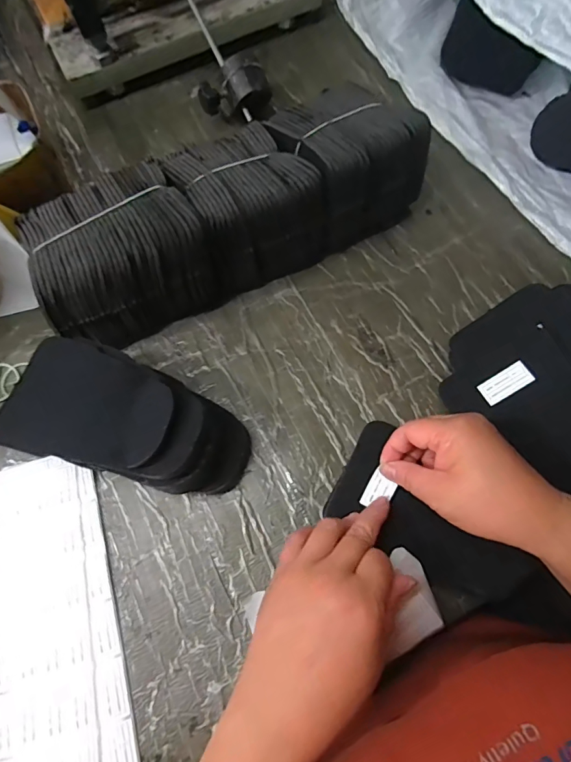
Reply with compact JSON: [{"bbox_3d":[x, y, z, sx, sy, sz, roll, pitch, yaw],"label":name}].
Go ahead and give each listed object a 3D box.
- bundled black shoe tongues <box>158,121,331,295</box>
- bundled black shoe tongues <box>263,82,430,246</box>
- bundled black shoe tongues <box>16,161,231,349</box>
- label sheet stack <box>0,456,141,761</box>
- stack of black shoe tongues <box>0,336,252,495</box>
[{"bbox_3d":[-0.039,-0.184,0.452,0.118,0.096,0.137,-28,71,-8],"label":"bundled black shoe tongues"},{"bbox_3d":[0.061,-0.237,0.466,0.117,0.104,0.139,-34,72,-10],"label":"bundled black shoe tongues"},{"bbox_3d":[-0.159,-0.127,0.432,0.155,0.098,0.140,-23,70,-6],"label":"bundled black shoe tongues"},{"bbox_3d":[-0.197,0.194,0.362,0.103,0.009,0.262,-18,70,-4],"label":"label sheet stack"},{"bbox_3d":[-0.132,0.041,0.384,0.192,0.076,0.102,19,71,9],"label":"stack of black shoe tongues"}]

